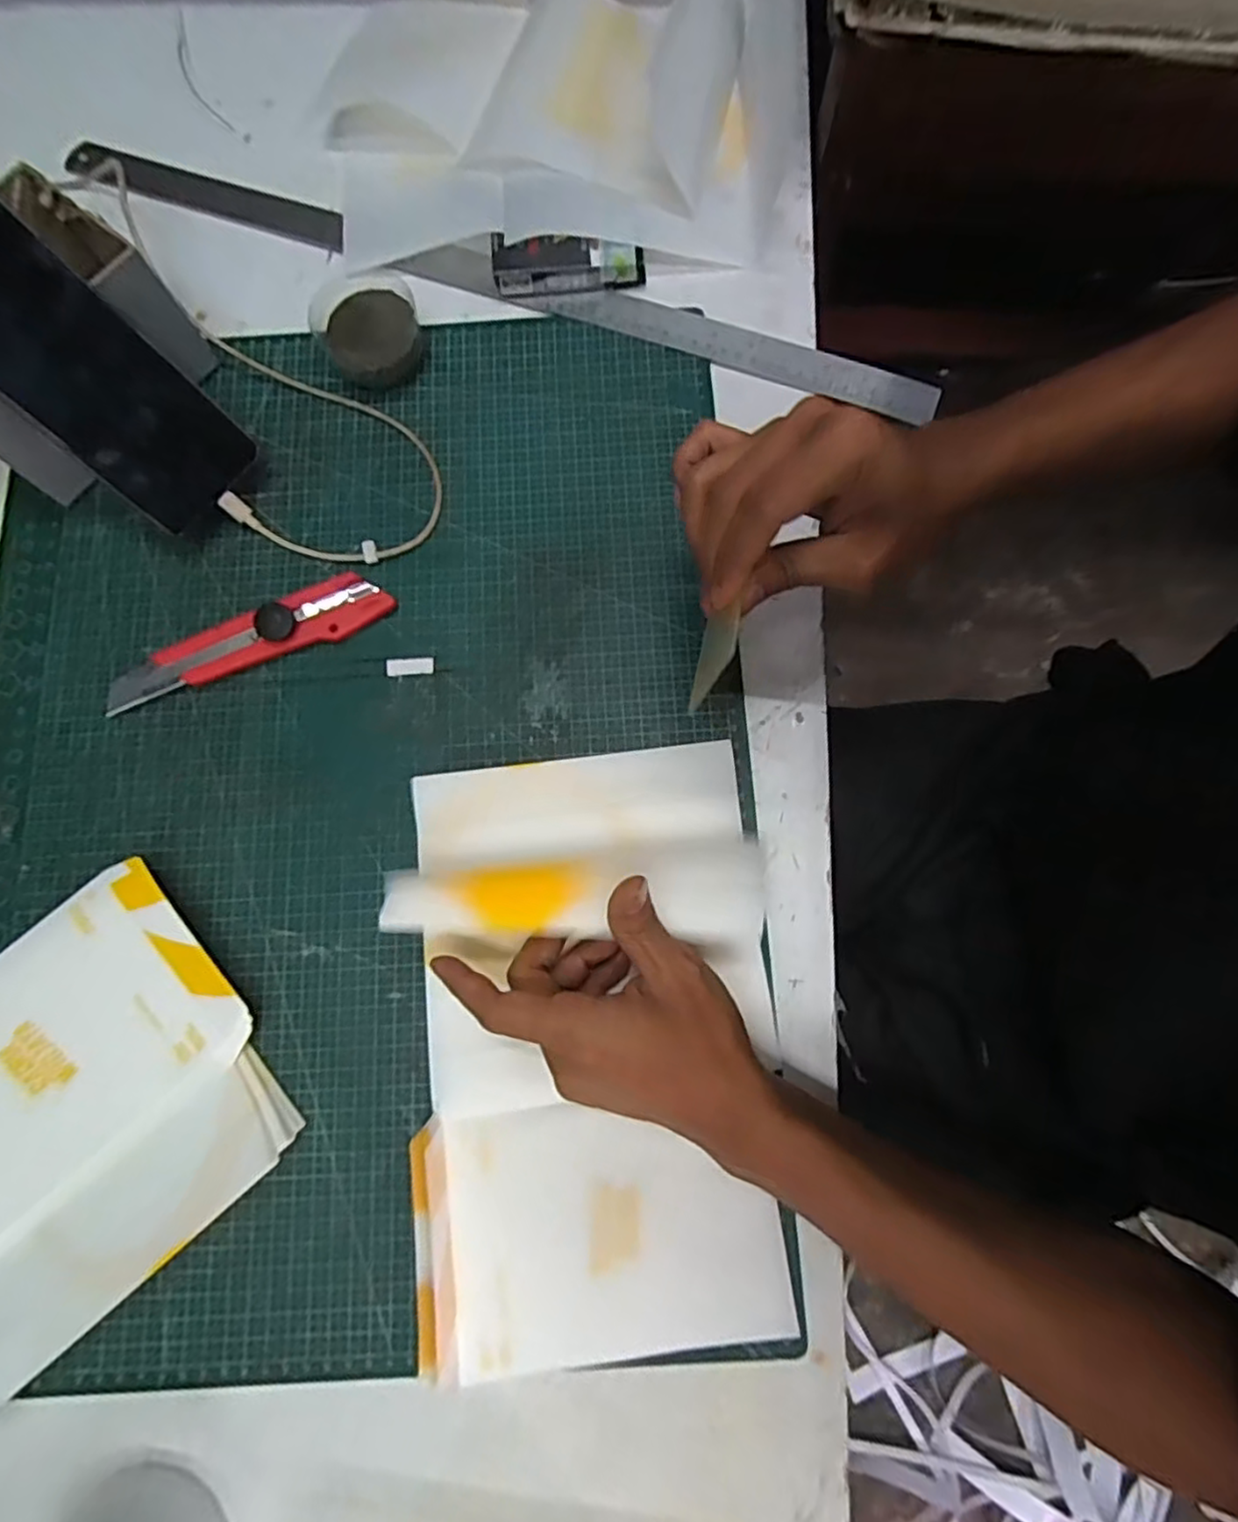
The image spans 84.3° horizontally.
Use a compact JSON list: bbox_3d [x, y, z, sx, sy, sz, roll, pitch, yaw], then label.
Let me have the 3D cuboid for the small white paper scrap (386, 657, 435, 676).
[{"bbox_3d":[-0.122,-0.056,0.399,0.028,0.004,0.011,-3,77,0],"label":"small white paper scrap"}]

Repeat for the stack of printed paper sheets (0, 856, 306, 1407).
[{"bbox_3d":[-0.274,0.175,0.338,0.198,0.021,0.173,-40,79,-7],"label":"stack of printed paper sheets"}]

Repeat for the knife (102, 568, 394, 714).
[{"bbox_3d":[-0.214,-0.068,0.393,0.166,0.017,0.032,-24,78,-4],"label":"knife"}]

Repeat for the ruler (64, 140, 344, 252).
[{"bbox_3d":[-0.291,-0.400,0.482,0.219,0.005,0.035,20,77,7],"label":"ruler"}]

